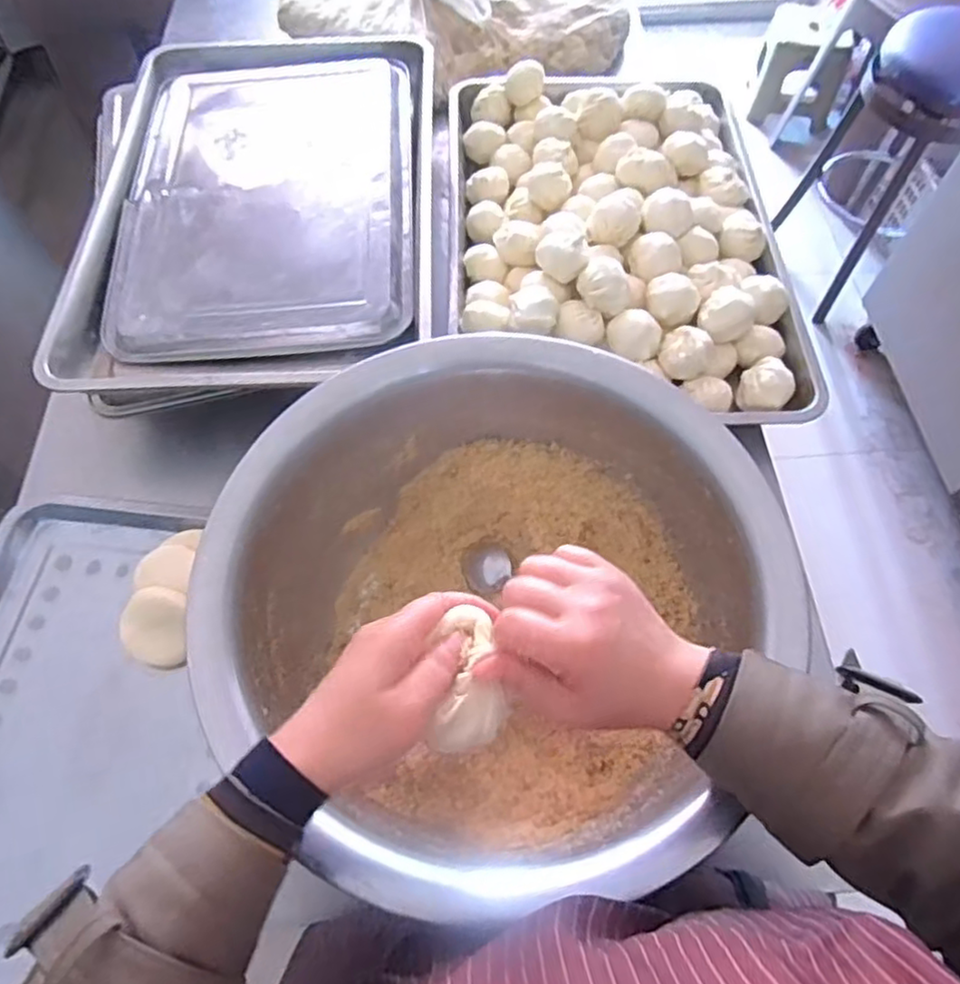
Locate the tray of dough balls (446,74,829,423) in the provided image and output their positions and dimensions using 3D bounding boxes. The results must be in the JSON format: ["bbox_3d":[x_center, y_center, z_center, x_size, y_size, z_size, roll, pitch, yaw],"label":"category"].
[{"bbox_3d":[0.159,-0.333,0.803,0.382,0.081,0.566,-1,62,0],"label":"tray of dough balls"}]

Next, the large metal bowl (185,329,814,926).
[{"bbox_3d":[0.017,0.096,0.551,0.410,0.162,0.382,0,62,0],"label":"large metal bowl"}]

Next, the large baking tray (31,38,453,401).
[{"bbox_3d":[-0.256,-0.363,0.814,0.410,0.049,0.598,-3,62,-1],"label":"large baking tray"}]

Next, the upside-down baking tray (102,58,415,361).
[{"bbox_3d":[-0.257,-0.375,0.822,0.348,0.031,0.504,-3,62,-1],"label":"upside-down baking tray"}]

